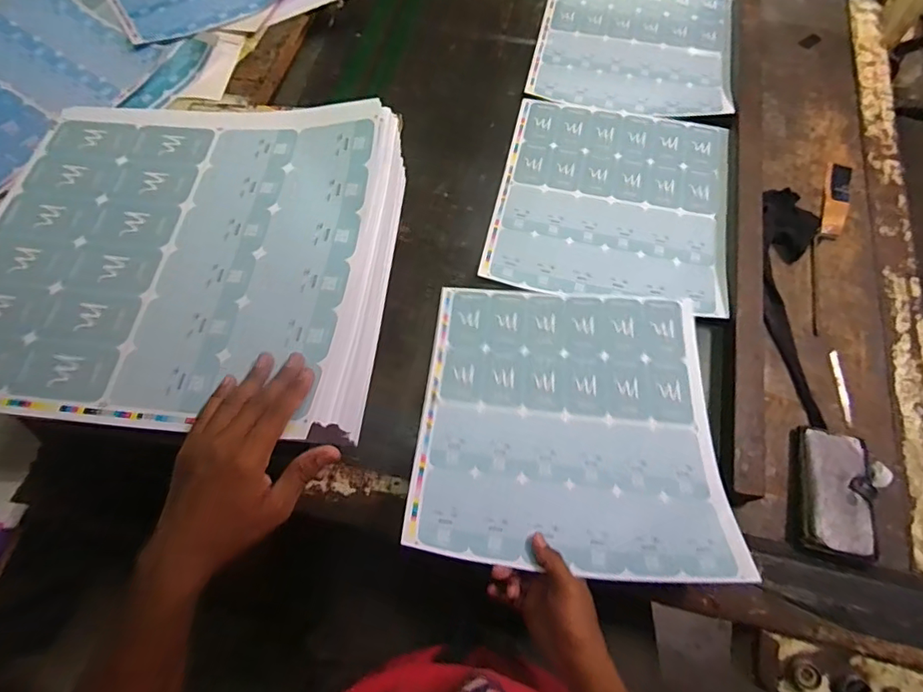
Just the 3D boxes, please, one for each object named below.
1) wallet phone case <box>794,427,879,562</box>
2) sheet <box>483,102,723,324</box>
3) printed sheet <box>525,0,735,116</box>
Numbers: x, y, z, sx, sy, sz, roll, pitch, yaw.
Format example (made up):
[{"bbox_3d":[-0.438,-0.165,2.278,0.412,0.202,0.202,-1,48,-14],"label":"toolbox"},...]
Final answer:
[{"bbox_3d":[0.458,0.178,0.627,0.079,0.034,0.151,13,67,8],"label":"wallet phone case"},{"bbox_3d":[0.240,-0.239,0.814,0.350,0.011,0.379,11,67,7],"label":"sheet"},{"bbox_3d":[0.328,-0.586,0.973,0.352,0.014,0.388,10,67,7],"label":"printed sheet"}]

